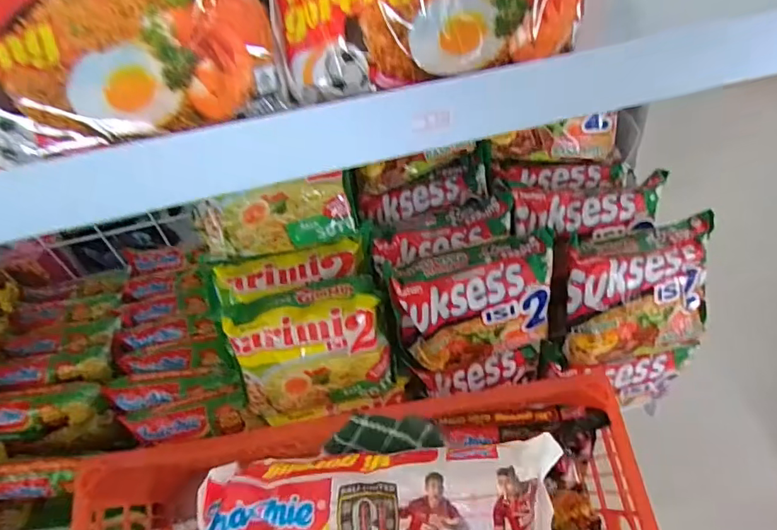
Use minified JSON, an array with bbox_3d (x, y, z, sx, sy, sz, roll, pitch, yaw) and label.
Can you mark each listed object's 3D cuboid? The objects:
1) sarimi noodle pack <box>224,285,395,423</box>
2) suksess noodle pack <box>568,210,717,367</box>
[{"bbox_3d":[-0.064,0.079,0.441,0.130,0.117,0.050,-10,26,-2],"label":"sarimi noodle pack"},{"bbox_3d":[0.220,0.024,0.445,0.135,0.111,0.050,-12,13,-8],"label":"suksess noodle pack"}]

